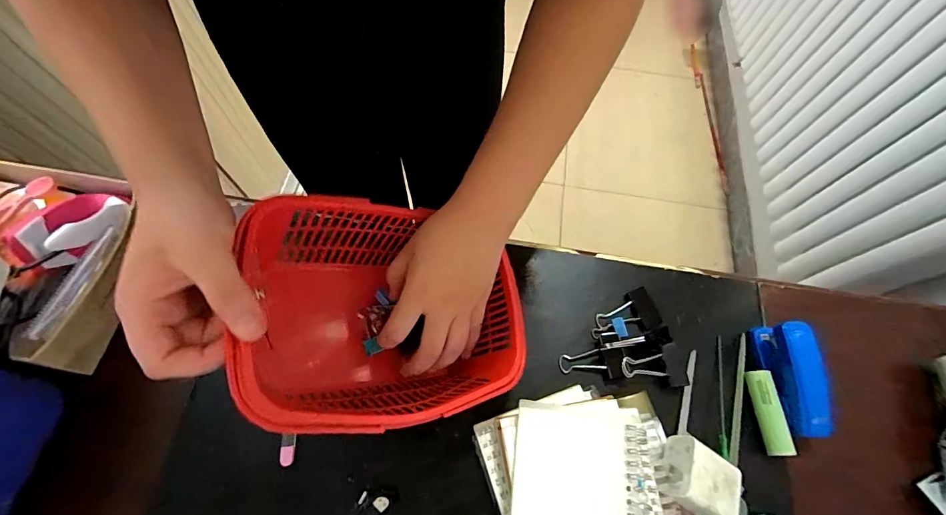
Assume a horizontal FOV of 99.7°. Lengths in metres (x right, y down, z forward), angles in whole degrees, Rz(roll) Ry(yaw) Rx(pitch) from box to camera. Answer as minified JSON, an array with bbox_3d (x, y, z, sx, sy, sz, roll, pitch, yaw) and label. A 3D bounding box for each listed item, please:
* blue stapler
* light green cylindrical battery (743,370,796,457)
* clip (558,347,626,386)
[{"bbox_3d":[0.299,0.111,0.371,0.029,0.048,0.098,9,66,1],"label":"blue stapler"},{"bbox_3d":[0.275,0.144,0.374,0.018,0.020,0.072,0,67,-3],"label":"light green cylindrical battery"},{"bbox_3d":[0.115,0.107,0.387,0.055,0.025,0.033,-3,67,-4],"label":"clip"}]

